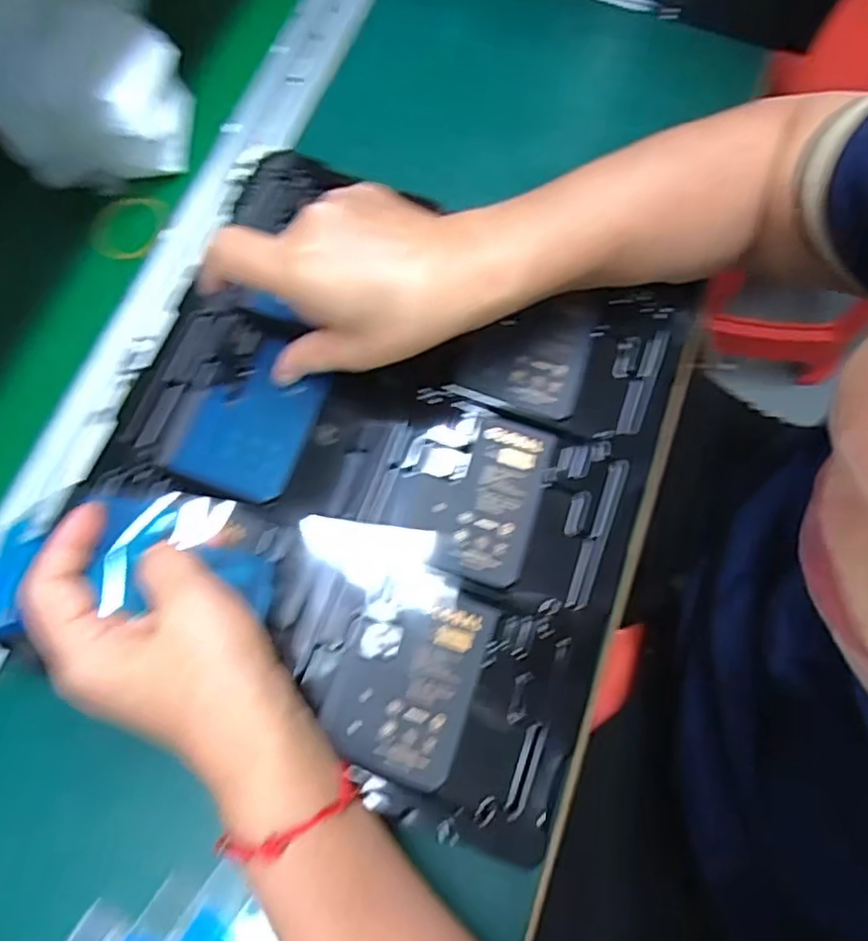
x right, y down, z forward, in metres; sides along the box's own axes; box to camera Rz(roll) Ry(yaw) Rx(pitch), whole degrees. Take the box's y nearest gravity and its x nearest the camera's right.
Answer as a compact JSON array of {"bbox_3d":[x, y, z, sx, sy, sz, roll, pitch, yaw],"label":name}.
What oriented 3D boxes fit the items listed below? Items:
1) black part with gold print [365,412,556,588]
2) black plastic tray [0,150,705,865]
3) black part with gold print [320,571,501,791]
[{"bbox_3d":[0.016,0.010,0.353,0.080,0.010,0.090,17,72,4],"label":"black part with gold print"},{"bbox_3d":[-0.028,-0.008,0.345,0.273,0.035,0.302,20,74,3],"label":"black plastic tray"},{"bbox_3d":[-0.012,0.100,0.324,0.065,0.010,0.091,20,72,5],"label":"black part with gold print"}]

